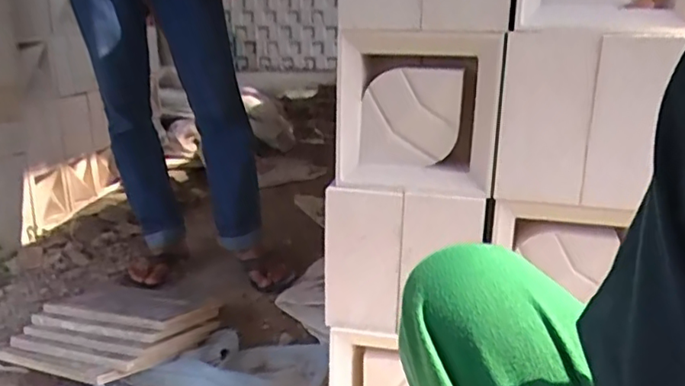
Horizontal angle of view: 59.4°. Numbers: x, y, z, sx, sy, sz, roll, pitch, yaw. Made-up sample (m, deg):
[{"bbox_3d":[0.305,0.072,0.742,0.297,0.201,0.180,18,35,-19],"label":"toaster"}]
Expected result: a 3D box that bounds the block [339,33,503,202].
[{"bbox_3d":[0.093,-0.102,0.768,0.202,0.192,0.051,1,14,7],"label":"block"}]

